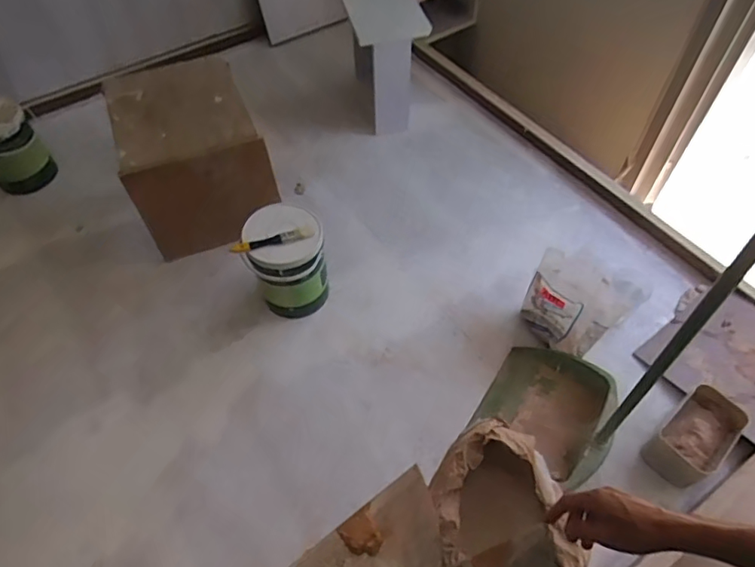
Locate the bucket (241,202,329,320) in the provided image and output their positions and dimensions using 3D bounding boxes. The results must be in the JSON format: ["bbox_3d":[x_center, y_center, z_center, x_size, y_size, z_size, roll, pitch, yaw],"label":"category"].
[{"bbox_3d":[-0.202,-0.039,1.225,0.168,0.238,0.156,0,53,0],"label":"bucket"}]

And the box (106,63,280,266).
[{"bbox_3d":[-0.457,-0.315,1.348,0.323,0.286,0.341,-20,58,-11],"label":"box"}]

